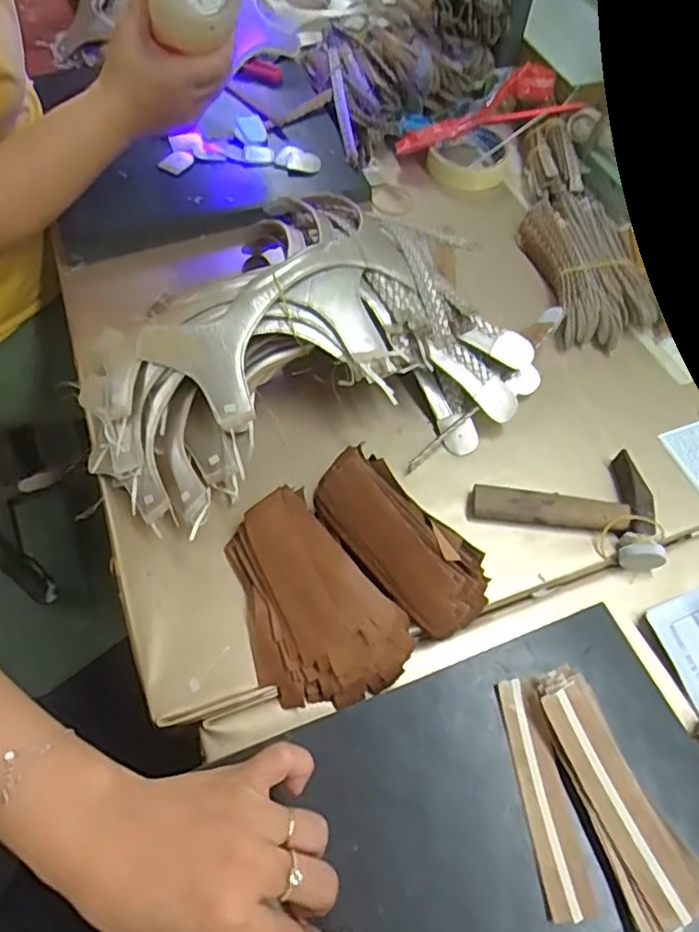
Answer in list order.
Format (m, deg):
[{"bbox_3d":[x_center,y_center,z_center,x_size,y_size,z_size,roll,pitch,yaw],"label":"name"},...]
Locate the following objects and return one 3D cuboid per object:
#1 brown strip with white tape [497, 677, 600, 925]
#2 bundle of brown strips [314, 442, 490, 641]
[{"bbox_3d":[0.111,0.186,0.362,0.024,0.005,0.121,-8,56,-1],"label":"brown strip with white tape"},{"bbox_3d":[0.034,0.049,0.431,0.064,0.047,0.142,-40,70,-18],"label":"bundle of brown strips"}]

